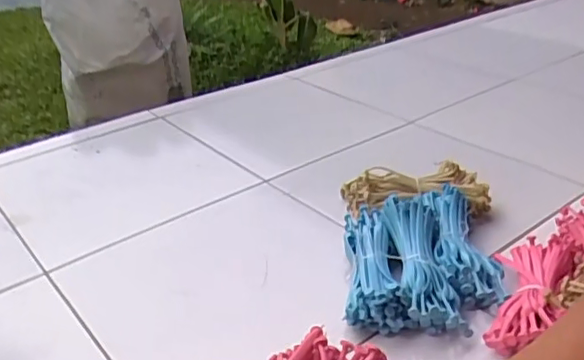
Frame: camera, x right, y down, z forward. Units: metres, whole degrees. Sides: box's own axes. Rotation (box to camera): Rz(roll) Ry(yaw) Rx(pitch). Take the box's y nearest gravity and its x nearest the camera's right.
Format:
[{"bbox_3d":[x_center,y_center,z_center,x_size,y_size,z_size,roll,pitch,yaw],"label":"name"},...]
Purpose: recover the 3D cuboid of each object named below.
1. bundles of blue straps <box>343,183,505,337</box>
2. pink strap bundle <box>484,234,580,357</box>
[{"bbox_3d":[0.176,0.092,0.787,0.202,0.067,0.260,1,29,5],"label":"bundles of blue straps"},{"bbox_3d":[0.302,0.147,0.725,0.094,0.055,0.202,-10,22,34],"label":"pink strap bundle"}]

